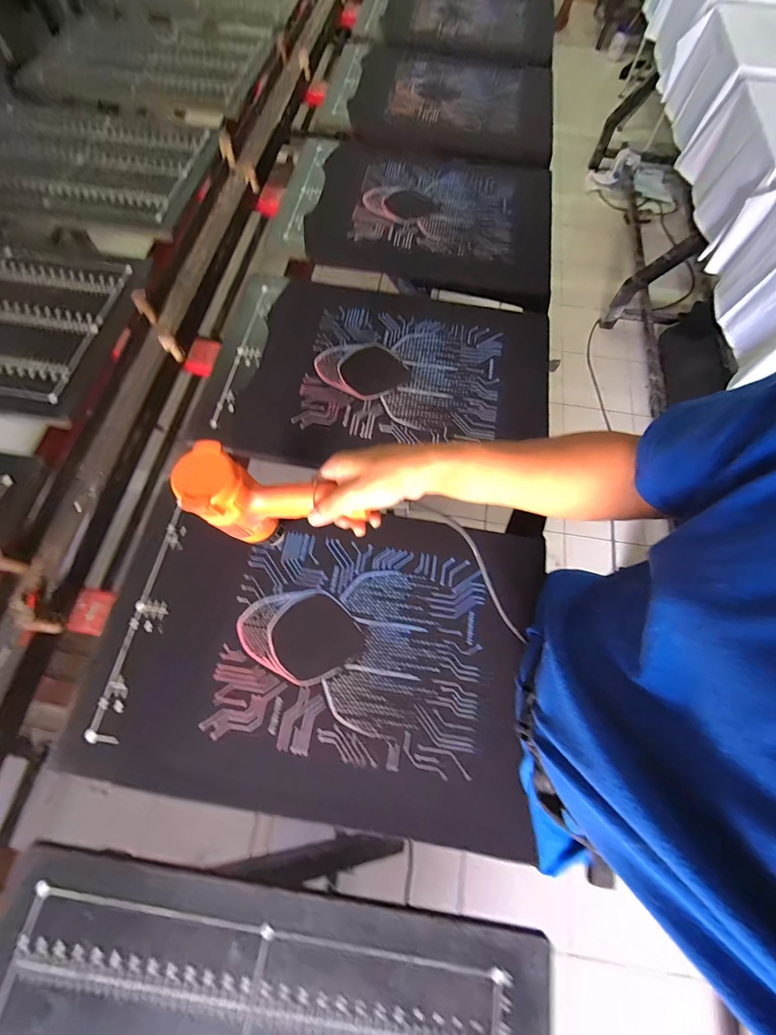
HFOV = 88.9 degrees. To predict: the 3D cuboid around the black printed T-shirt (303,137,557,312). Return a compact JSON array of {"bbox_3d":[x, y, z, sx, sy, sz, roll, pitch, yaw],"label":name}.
[{"bbox_3d":[0.127,-0.748,0.927,0.529,0.063,0.538,15,66,1],"label":"black printed T-shirt"}]

